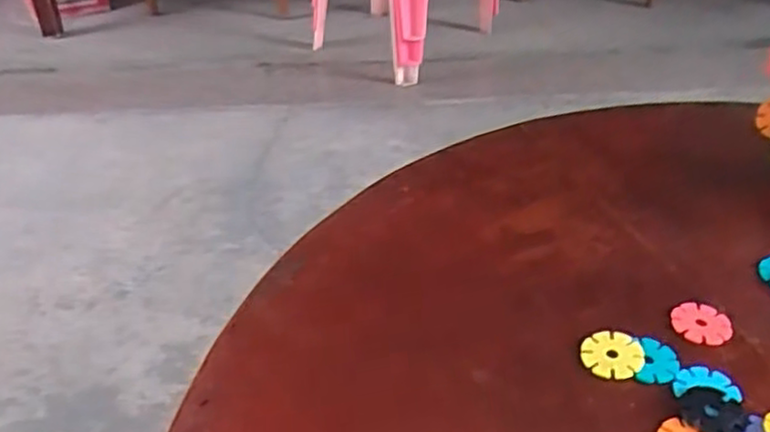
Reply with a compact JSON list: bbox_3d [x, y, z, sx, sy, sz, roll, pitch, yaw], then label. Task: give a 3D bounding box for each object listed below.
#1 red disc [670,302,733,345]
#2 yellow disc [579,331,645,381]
[{"bbox_3d":[0.183,0.061,0.411,0.032,0.004,0.030,0,36,0],"label":"red disc"},{"bbox_3d":[0.124,0.075,0.389,0.033,0.005,0.030,0,36,0],"label":"yellow disc"}]

